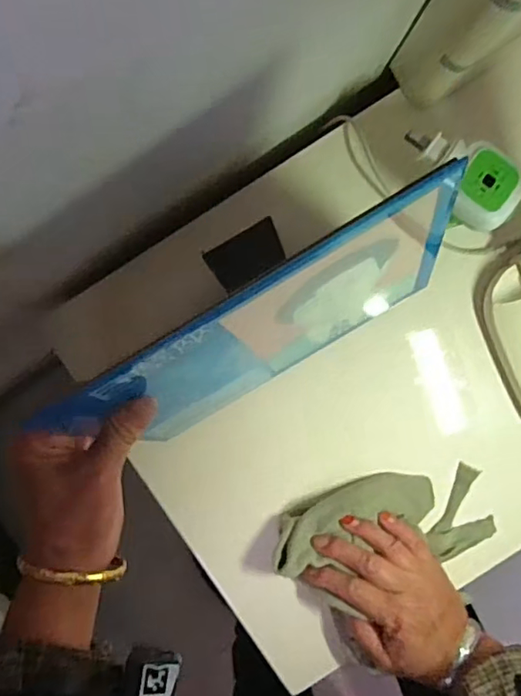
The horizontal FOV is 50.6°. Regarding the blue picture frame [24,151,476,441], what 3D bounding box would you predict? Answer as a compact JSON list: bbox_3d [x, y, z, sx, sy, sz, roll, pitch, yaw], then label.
[{"bbox_3d":[0.009,-0.008,0.347,0.238,0.189,0.008,-31,74,4],"label":"blue picture frame"}]

